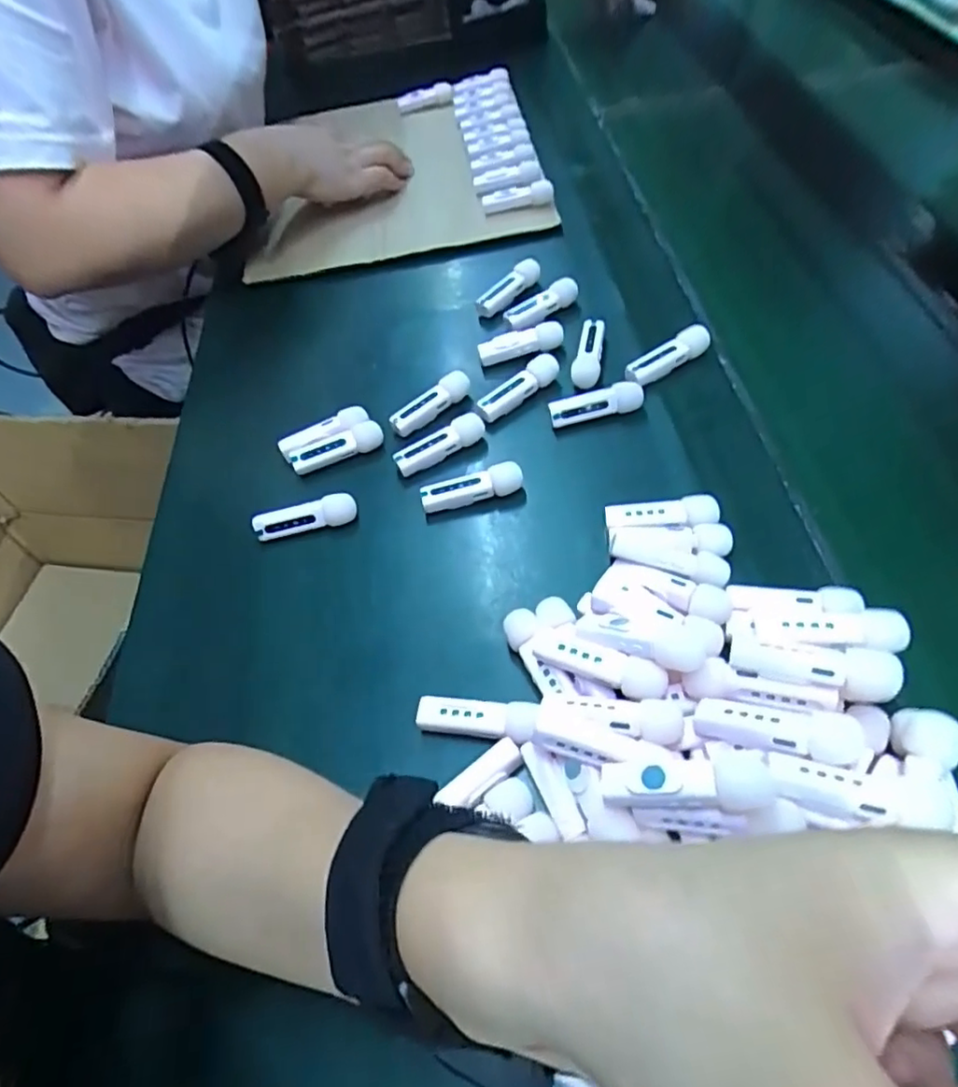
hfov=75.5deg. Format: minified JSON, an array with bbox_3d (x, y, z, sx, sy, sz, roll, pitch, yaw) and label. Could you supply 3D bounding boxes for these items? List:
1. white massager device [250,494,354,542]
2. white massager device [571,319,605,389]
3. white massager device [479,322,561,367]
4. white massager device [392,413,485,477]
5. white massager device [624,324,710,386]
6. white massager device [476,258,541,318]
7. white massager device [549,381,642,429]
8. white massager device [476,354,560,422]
[{"bbox_3d":[-0.110,-0.015,0.396,0.064,0.021,0.014,-11,56,-3],"label":"white massager device"},{"bbox_3d":[0.079,-0.137,0.450,0.020,0.020,0.059,7,57,10],"label":"white massager device"},{"bbox_3d":[0.032,-0.147,0.463,0.064,0.023,0.017,-10,56,-2],"label":"white massager device"},{"bbox_3d":[-0.026,-0.066,0.418,0.064,0.023,0.013,-27,58,-13],"label":"white massager device"},{"bbox_3d":[0.130,-0.130,0.431,0.070,0.022,0.017,-32,59,-16],"label":"white massager device"},{"bbox_3d":[0.023,-0.209,0.503,0.060,0.020,0.017,-40,60,-2],"label":"white massager device"},{"bbox_3d":[0.079,-0.092,0.416,0.062,0.019,0.014,-10,55,-2],"label":"white massager device"},{"bbox_3d":[0.028,-0.109,0.436,0.068,0.023,0.015,-33,59,-17],"label":"white massager device"}]

